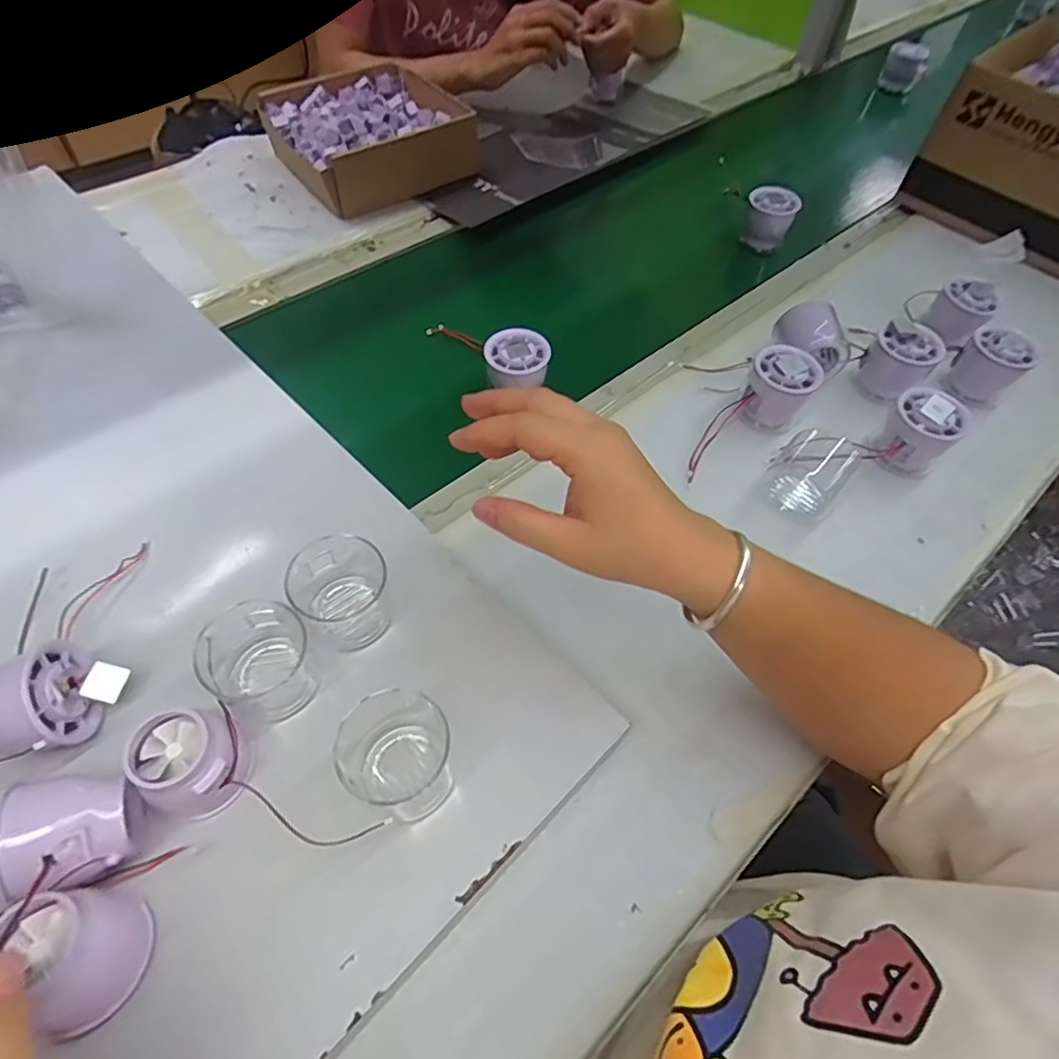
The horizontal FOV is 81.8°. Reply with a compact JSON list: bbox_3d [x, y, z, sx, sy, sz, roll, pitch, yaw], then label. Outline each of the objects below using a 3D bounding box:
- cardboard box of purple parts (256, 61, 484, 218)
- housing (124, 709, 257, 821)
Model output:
[{"bbox_3d":[-0.208,-0.498,0.776,0.211,0.071,0.221,-30,62,-22],"label":"cardboard box of purple parts"},{"bbox_3d":[-0.182,0.126,0.330,0.047,0.036,0.046,-14,58,-14],"label":"housing"}]

